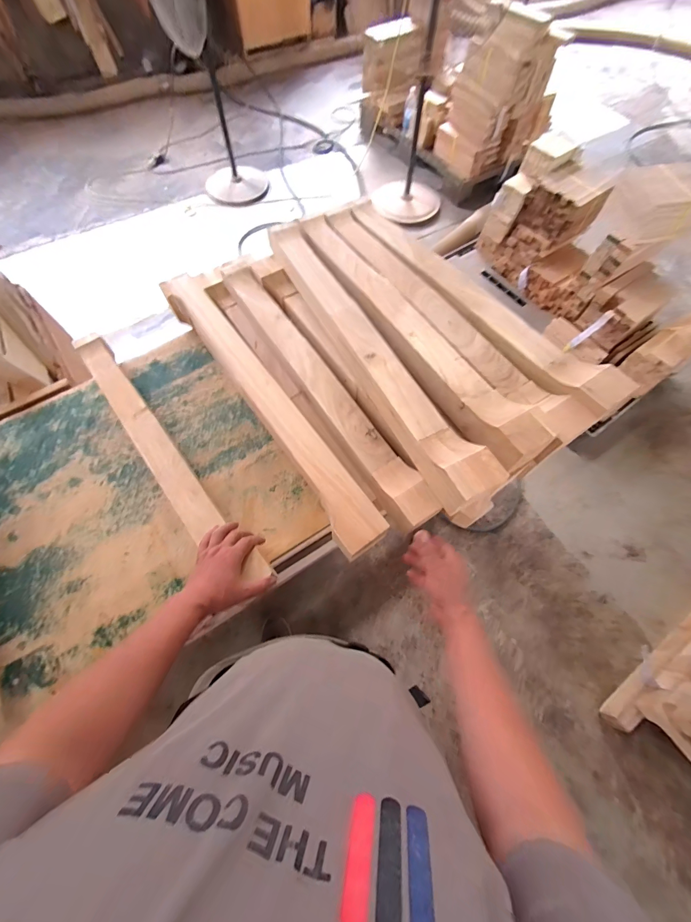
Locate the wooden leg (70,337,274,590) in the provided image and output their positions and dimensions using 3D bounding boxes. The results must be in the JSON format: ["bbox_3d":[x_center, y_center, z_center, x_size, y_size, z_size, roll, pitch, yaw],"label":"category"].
[{"bbox_3d":[-0.382,-0.026,0.719,0.073,0.039,0.687,-37,69,-16],"label":"wooden leg"}]

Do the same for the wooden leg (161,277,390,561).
[{"bbox_3d":[-0.180,-0.144,0.730,0.093,0.066,0.771,-32,71,-14],"label":"wooden leg"}]

